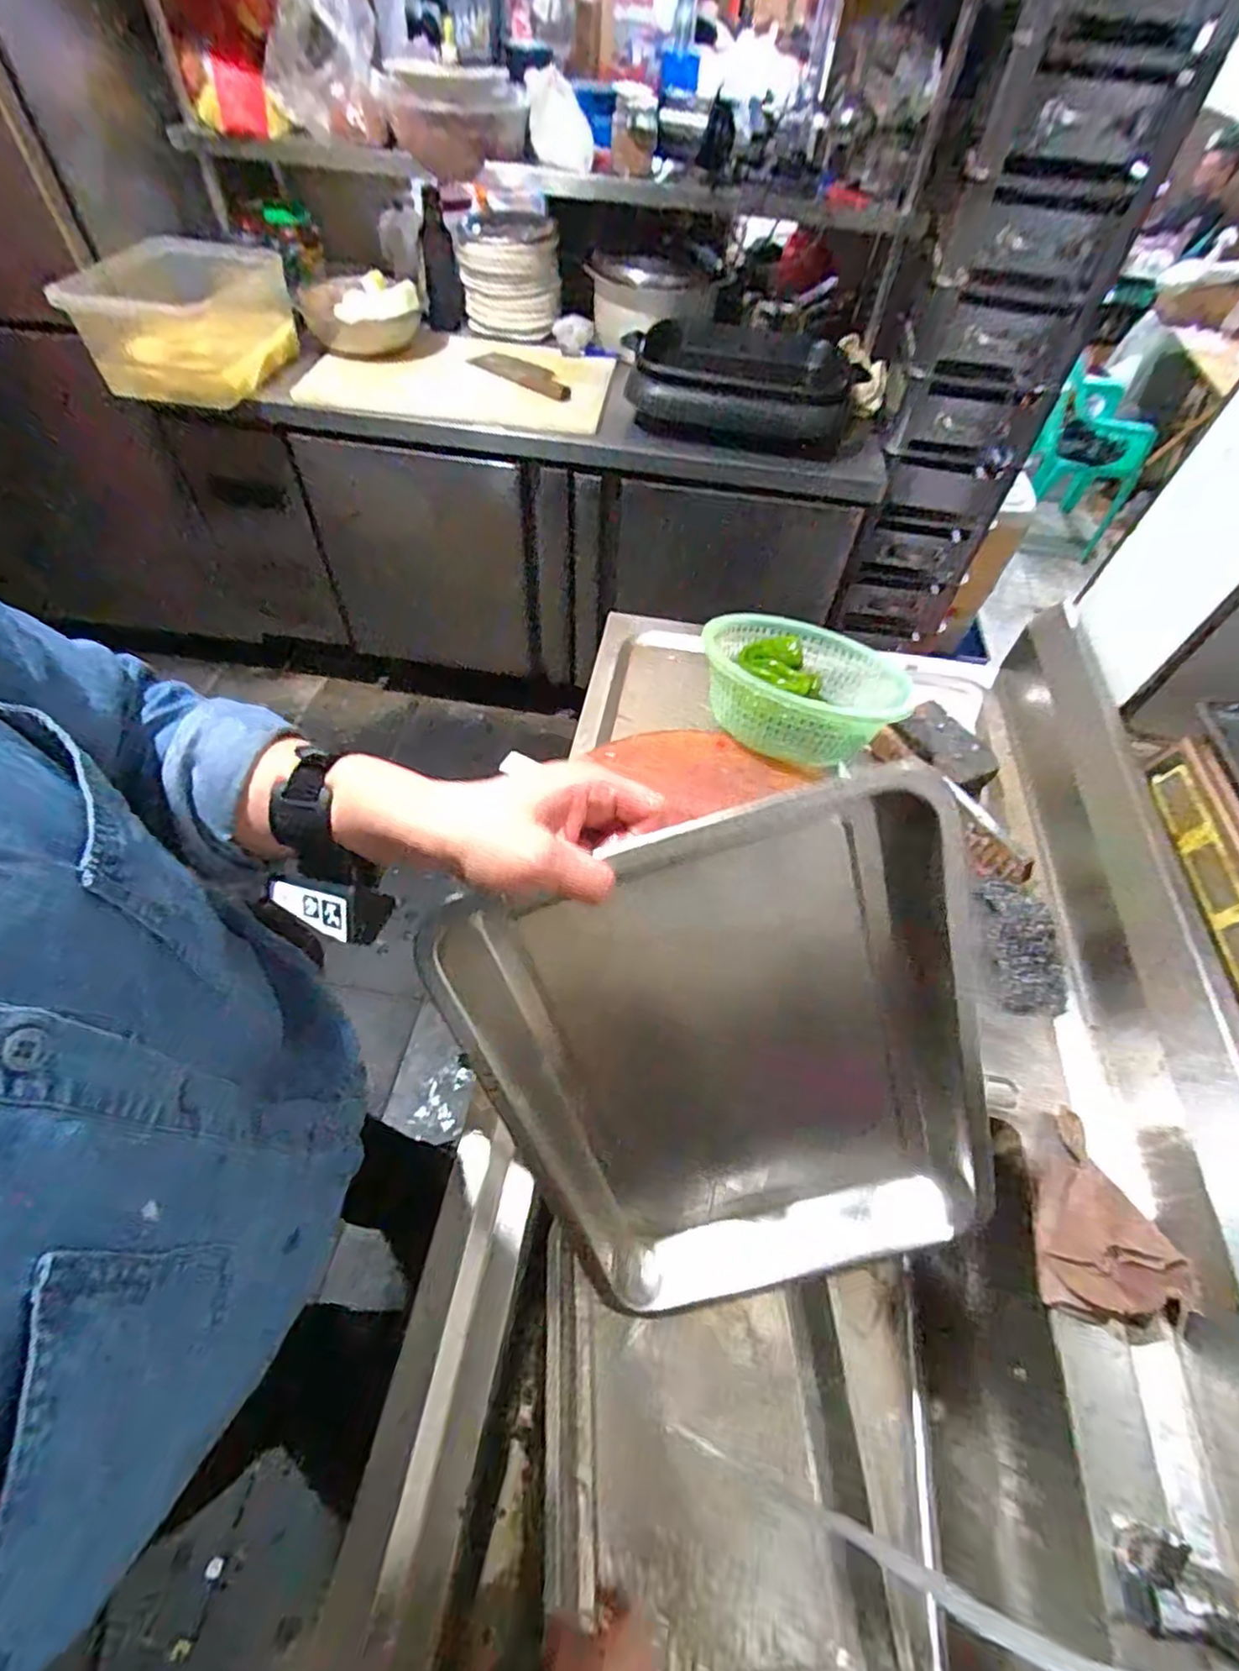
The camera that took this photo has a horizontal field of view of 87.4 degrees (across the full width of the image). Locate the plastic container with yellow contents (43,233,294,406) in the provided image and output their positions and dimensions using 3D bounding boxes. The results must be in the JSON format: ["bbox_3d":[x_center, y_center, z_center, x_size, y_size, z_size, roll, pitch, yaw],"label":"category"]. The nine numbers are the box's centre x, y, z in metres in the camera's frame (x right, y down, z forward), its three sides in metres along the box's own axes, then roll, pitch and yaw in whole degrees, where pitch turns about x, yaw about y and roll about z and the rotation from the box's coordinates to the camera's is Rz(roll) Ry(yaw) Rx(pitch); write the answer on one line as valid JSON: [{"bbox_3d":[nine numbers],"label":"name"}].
[{"bbox_3d":[-0.821,-0.994,1.257,0.315,0.158,0.328,1,54,-3],"label":"plastic container with yellow contents"}]

